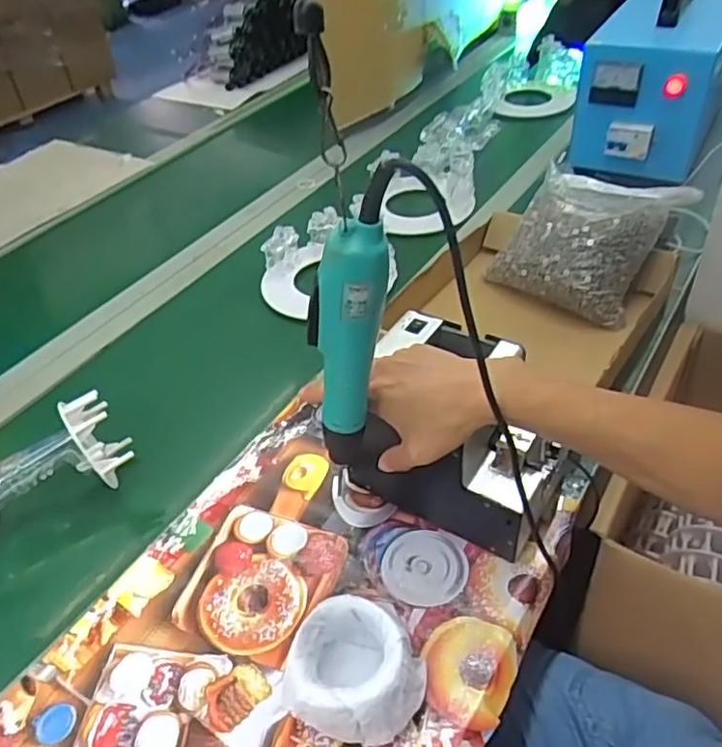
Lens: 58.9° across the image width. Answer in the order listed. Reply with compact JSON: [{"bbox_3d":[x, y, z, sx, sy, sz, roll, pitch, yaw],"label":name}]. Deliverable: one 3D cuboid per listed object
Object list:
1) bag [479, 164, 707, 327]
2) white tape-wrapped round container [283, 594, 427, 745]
[{"bbox_3d":[0.302,-0.178,0.869,0.195,0.120,0.173,29,53,33],"label":"bag"},{"bbox_3d":[-0.003,0.233,0.493,0.093,0.064,0.093,-4,41,4],"label":"white tape-wrapped round container"}]

